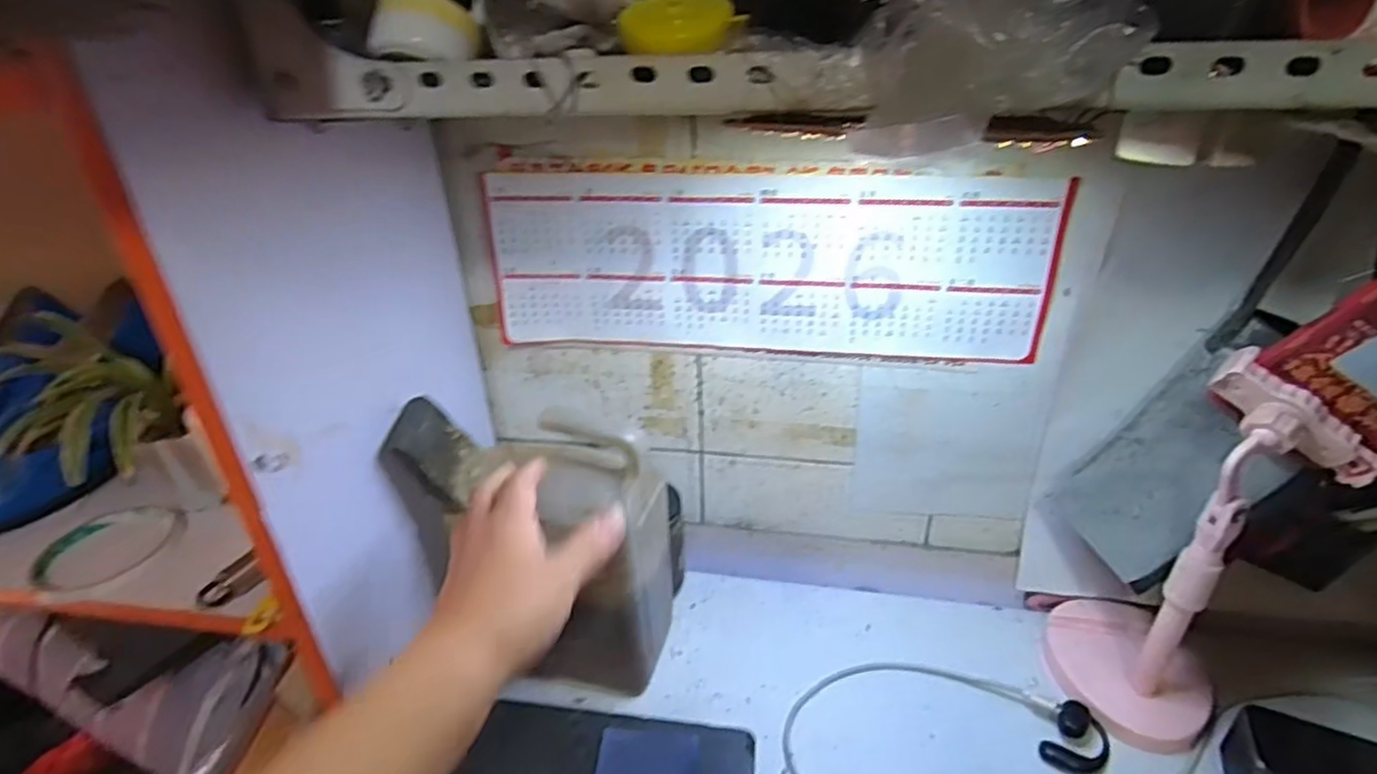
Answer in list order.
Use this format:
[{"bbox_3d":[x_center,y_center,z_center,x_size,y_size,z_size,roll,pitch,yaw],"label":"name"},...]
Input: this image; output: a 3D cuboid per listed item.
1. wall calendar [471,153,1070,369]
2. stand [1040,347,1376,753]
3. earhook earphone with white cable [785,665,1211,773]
[{"bbox_3d":[0.054,-0.094,0.525,0.416,0.148,0.007,4,32,9],"label":"wall calendar"},{"bbox_3d":[0.345,0.109,0.476,0.121,0.276,0.107,21,34,32],"label":"stand"},{"bbox_3d":[0.214,0.263,0.481,0.282,0.015,0.149,8,29,13],"label":"earhook earphone with white cable"}]

